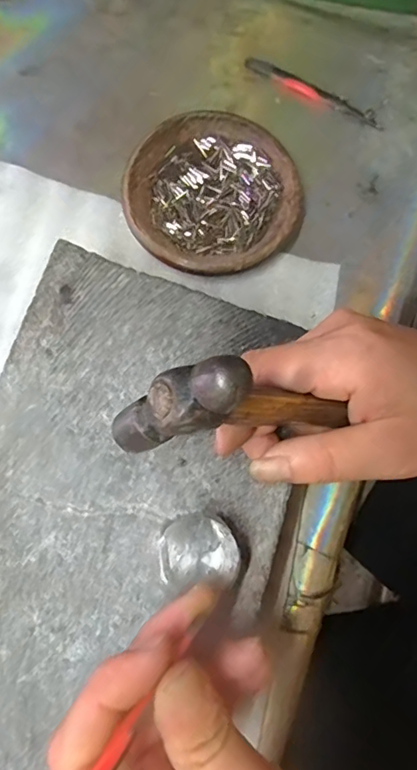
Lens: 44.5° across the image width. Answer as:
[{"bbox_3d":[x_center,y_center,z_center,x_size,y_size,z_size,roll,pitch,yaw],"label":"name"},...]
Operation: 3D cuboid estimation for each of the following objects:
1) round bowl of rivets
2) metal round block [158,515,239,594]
[{"bbox_3d":[0.003,-0.122,0.331,0.110,0.019,0.111,0,76,-1],"label":"round bowl of rivets"},{"bbox_3d":[-0.004,0.072,0.224,0.033,0.021,0.028,-5,76,-3],"label":"metal round block"}]

